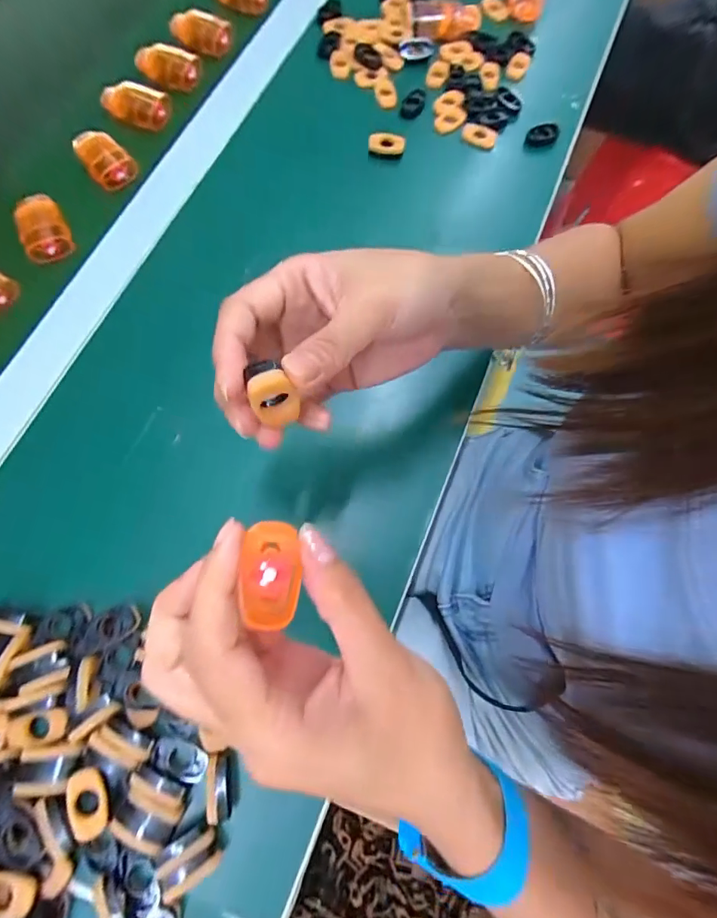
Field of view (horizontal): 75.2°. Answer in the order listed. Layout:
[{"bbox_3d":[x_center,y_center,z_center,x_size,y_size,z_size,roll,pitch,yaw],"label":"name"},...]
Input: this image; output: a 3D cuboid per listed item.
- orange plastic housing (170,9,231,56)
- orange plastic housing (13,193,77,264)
[{"bbox_3d":[-0.158,-0.424,0.461,0.061,0.028,0.020,12,72,1],"label":"orange plastic housing"},{"bbox_3d":[-0.263,-0.191,0.391,0.037,0.029,0.053,-24,75,-9],"label":"orange plastic housing"}]

